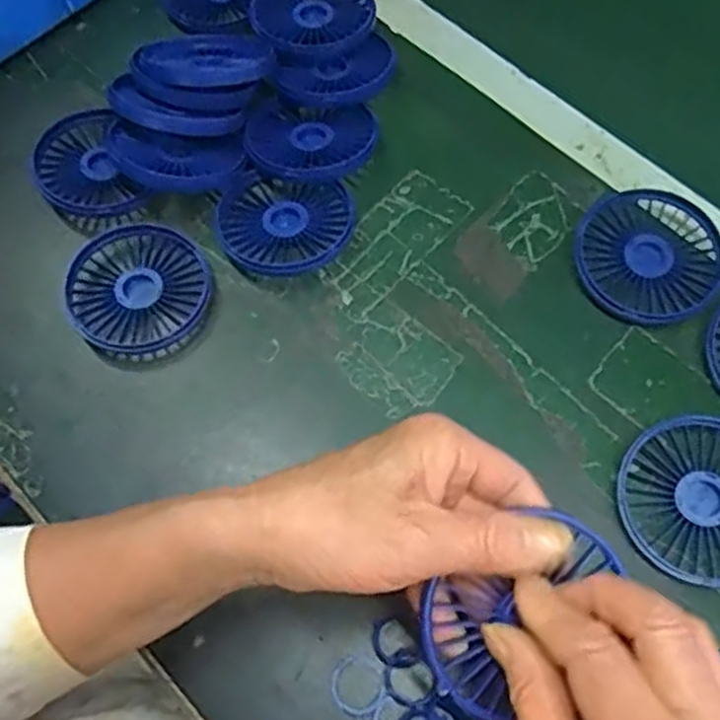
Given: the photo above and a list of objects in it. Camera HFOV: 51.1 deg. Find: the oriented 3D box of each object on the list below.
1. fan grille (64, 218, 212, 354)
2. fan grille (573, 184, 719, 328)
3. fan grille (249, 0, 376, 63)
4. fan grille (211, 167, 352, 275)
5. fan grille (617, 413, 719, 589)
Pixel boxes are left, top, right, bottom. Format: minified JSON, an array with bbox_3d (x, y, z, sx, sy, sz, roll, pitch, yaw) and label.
[{"bbox_3d":[-0.136,-0.047,0.472,0.087,0.013,0.087,13,67,6],"label":"fan grille"},{"bbox_3d":[0.178,-0.064,0.467,0.085,0.019,0.090,0,66,1],"label":"fan grille"},{"bbox_3d":[-0.034,-0.250,0.543,0.084,0.018,0.088,0,66,1],"label":"fan grille"},{"bbox_3d":[-0.050,-0.087,0.484,0.086,0.020,0.072,13,67,6],"label":"fan grille"},{"bbox_3d":[0.184,0.073,0.401,0.082,0.016,0.087,0,66,1],"label":"fan grille"}]

